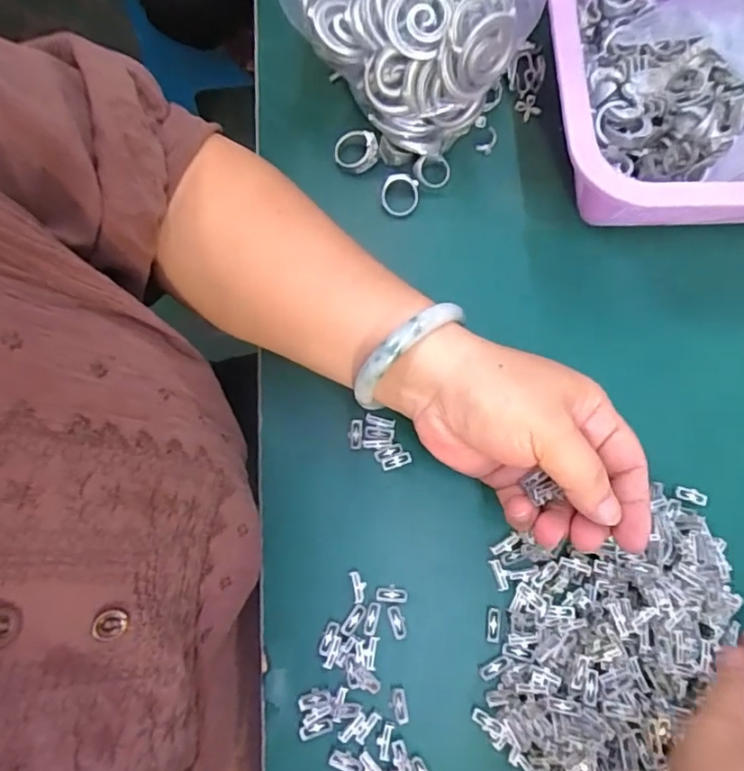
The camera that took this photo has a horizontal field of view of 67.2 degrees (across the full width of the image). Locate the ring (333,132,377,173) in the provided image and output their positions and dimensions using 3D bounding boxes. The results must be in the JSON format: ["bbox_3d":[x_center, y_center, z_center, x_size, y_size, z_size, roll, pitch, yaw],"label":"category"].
[{"bbox_3d":[-0.010,-0.149,0.357,0.029,0.011,0.026,8,105,22],"label":"ring"}]

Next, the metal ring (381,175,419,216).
[{"bbox_3d":[0.017,-0.120,0.354,0.025,0.006,0.025,-1,102,-5],"label":"metal ring"}]

